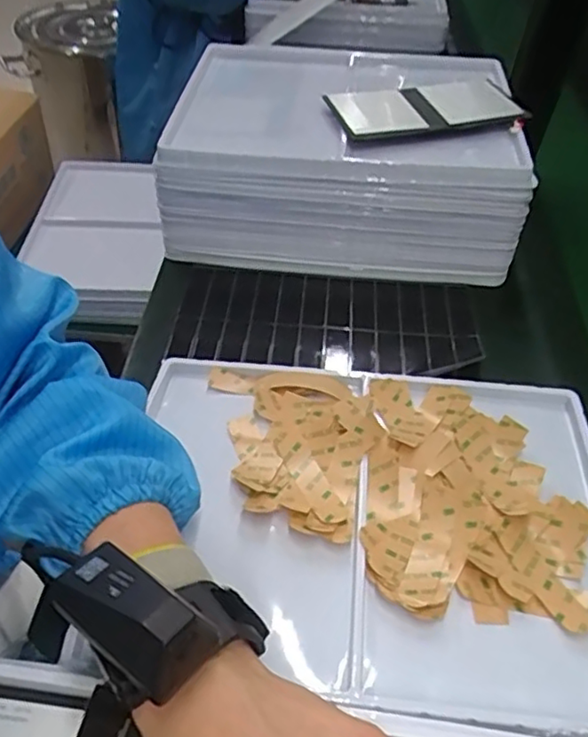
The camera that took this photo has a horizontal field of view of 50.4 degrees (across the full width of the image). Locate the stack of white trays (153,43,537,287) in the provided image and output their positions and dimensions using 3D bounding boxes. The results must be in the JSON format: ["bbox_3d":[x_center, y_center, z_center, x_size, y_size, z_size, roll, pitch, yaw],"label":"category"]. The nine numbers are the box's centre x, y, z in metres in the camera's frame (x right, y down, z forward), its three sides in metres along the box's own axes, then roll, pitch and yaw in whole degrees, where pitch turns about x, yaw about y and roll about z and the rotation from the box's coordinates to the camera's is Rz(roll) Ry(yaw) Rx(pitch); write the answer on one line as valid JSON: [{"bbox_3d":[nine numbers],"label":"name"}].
[{"bbox_3d":[0.051,-0.235,0.669,0.326,0.134,0.325,6,46,2],"label":"stack of white trays"}]

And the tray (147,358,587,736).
[{"bbox_3d":[0.047,0.095,0.410,0.309,0.040,0.227,5,48,5],"label":"tray"}]

